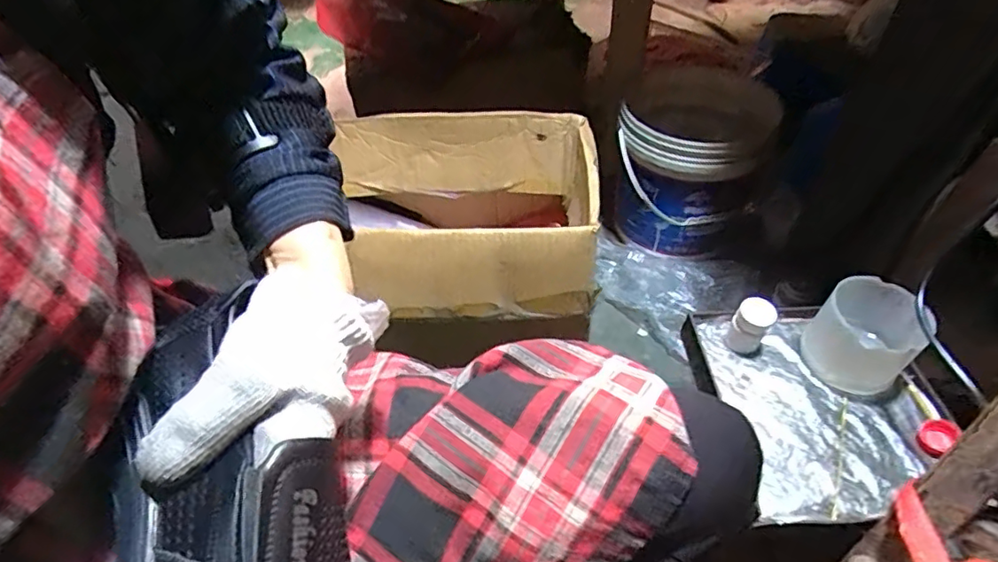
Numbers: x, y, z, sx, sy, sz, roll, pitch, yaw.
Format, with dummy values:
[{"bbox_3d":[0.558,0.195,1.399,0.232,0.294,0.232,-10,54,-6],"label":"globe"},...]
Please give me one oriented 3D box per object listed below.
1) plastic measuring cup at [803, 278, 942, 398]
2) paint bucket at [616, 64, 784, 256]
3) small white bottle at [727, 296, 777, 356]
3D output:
[{"bbox_3d":[0.356,0.053,0.551,0.086,0.069,0.080,-2,48,3],"label":"plastic measuring cup"},{"bbox_3d":[0.329,-0.209,0.979,0.234,0.241,0.257,-2,48,3],"label":"paint bucket"},{"bbox_3d":[0.254,0.046,0.566,0.035,0.050,0.035,25,55,25],"label":"small white bottle"}]

